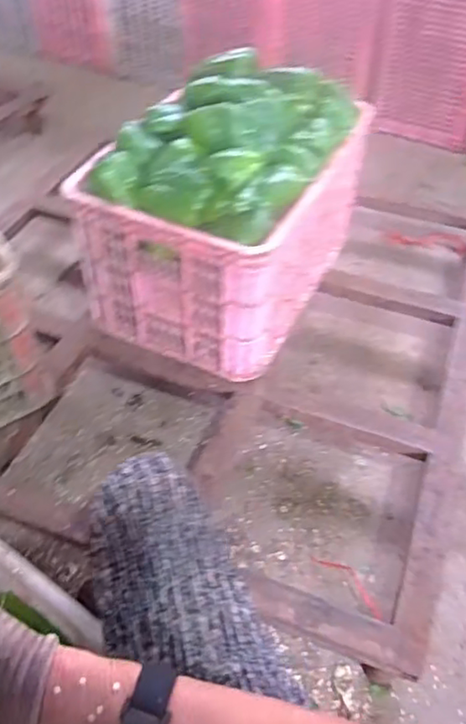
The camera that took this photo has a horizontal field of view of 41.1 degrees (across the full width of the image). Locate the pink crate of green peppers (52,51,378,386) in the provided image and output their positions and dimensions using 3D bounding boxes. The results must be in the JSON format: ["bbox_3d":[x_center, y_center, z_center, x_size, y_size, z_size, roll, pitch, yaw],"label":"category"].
[{"bbox_3d":[-0.005,-0.278,1.097,0.322,0.351,0.455,23,53,18],"label":"pink crate of green peppers"}]

